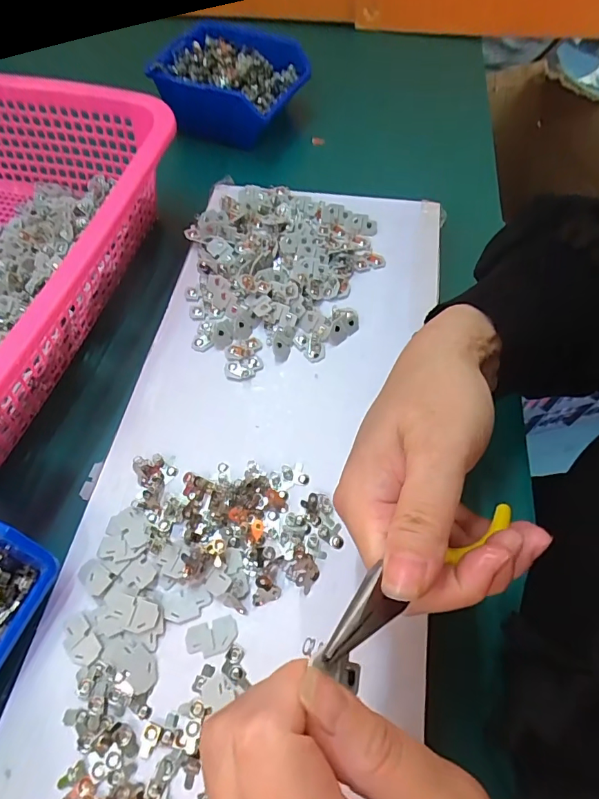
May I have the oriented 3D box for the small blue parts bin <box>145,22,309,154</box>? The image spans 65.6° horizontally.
[{"bbox_3d":[-0.069,-0.332,0.500,0.130,0.069,0.121,22,63,12],"label":"small blue parts bin"}]

